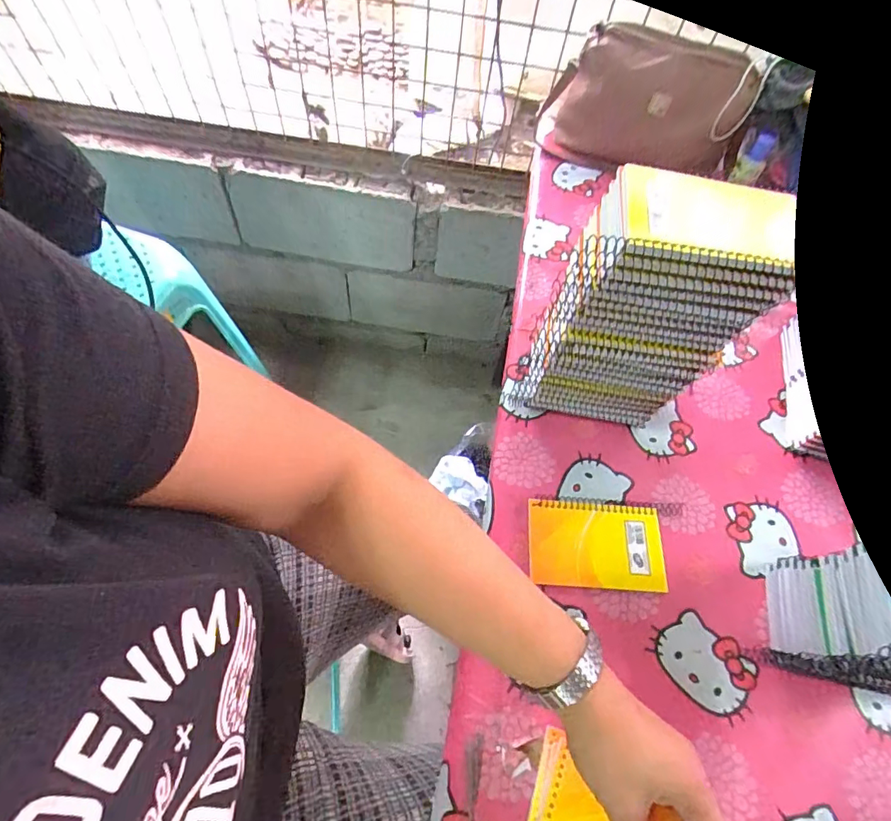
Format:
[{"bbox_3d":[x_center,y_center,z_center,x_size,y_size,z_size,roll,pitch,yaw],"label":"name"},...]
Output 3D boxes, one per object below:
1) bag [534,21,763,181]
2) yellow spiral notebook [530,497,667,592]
[{"bbox_3d":[0.291,-0.444,0.722,0.287,0.169,0.101,27,63,11],"label":"bag"},{"bbox_3d":[0.148,0.132,0.479,0.128,0.010,0.082,3,61,-2],"label":"yellow spiral notebook"}]

